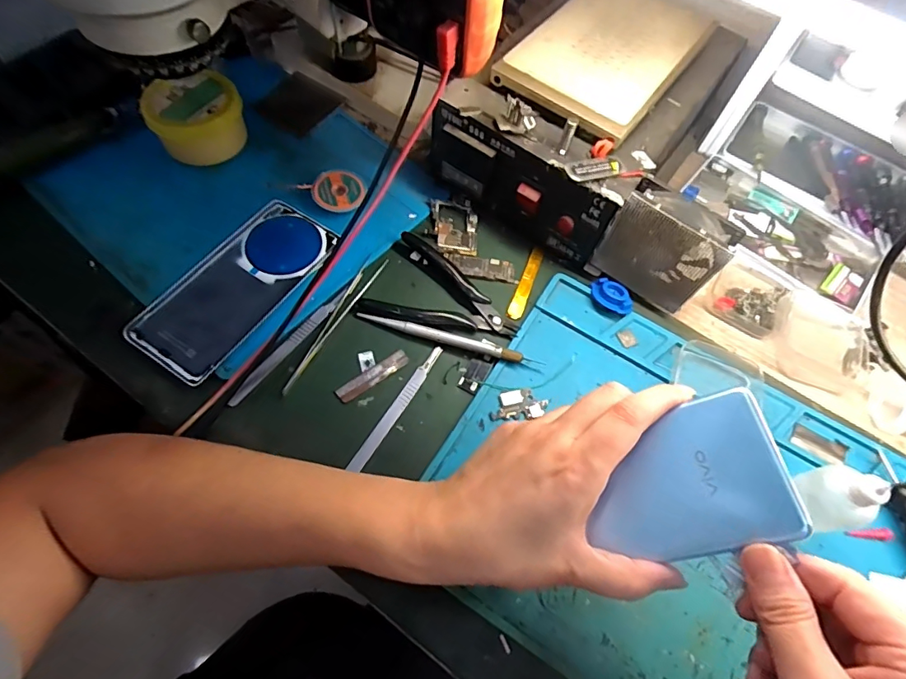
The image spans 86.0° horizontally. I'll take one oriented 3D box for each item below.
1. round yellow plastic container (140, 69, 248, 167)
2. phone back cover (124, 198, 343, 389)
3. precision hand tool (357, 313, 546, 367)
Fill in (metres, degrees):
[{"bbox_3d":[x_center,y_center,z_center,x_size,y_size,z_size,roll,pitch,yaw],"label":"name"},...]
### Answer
[{"bbox_3d":[-0.225,-0.193,0.425,0.071,0.059,0.061,-33,70,-19],"label":"round yellow plastic container"},{"bbox_3d":[-0.166,-0.044,0.378,0.078,0.009,0.159,34,65,13],"label":"phone back cover"},{"bbox_3d":[-0.003,-0.003,0.373,0.143,0.008,0.012,16,63,4],"label":"precision hand tool"}]

